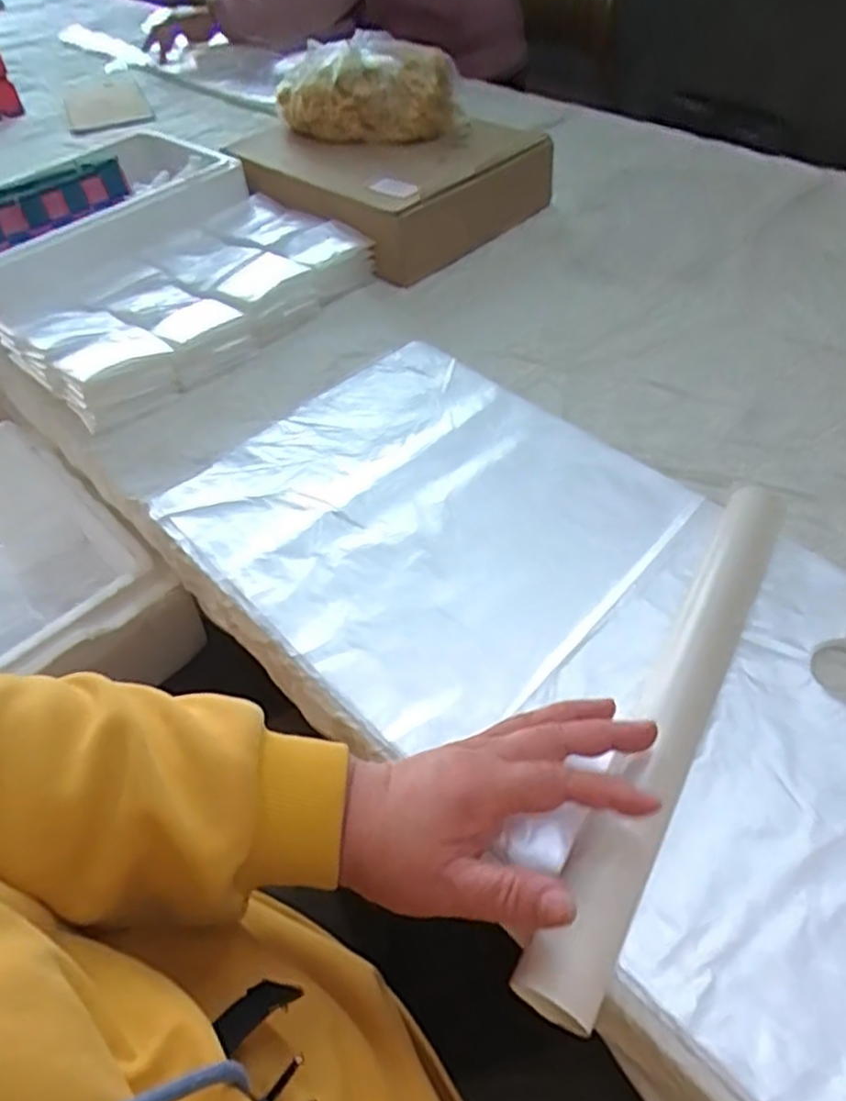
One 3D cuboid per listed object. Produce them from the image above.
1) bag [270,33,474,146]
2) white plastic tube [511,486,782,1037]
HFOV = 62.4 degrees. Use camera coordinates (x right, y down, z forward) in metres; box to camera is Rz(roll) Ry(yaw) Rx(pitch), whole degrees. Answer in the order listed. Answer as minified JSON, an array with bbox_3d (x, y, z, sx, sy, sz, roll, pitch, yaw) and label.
[{"bbox_3d":[-0.066,-0.548,0.831,0.227,0.087,0.110,1,51,7],"label":"bag"},{"bbox_3d":[0.146,0.088,0.398,0.038,0.029,0.345,23,56,22],"label":"white plastic tube"}]

